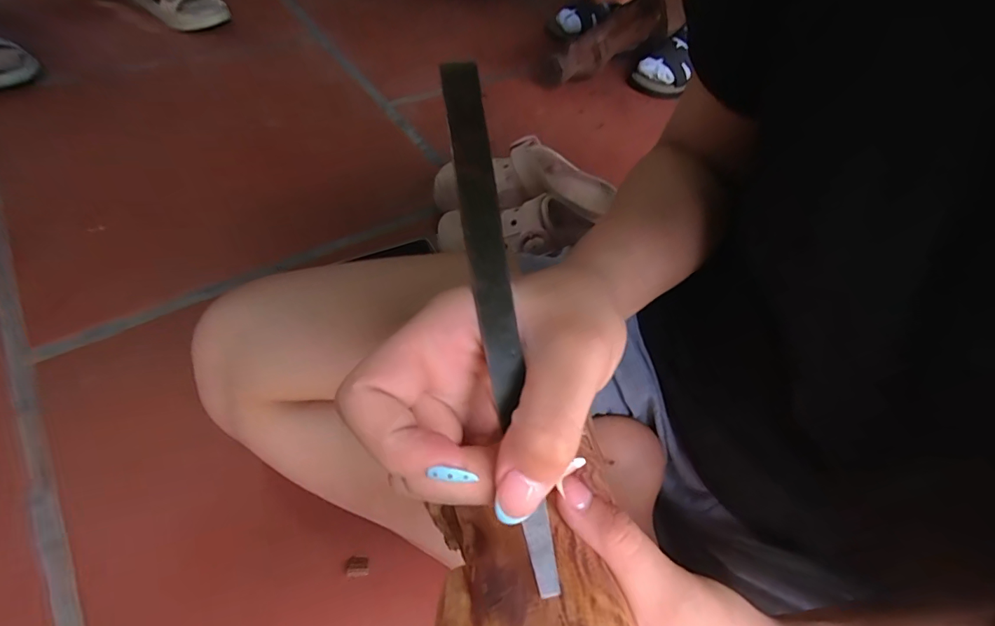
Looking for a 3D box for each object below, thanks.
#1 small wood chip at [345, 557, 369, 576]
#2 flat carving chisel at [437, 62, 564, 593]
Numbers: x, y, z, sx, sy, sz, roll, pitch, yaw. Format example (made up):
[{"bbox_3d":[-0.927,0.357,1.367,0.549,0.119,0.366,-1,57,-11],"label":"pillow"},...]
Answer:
[{"bbox_3d":[-0.110,0.199,0.353,0.017,0.010,0.014,-1,55,-6],"label":"small wood chip"},{"bbox_3d":[-0.001,-0.007,0.159,0.016,0.007,0.189,-8,79,-11],"label":"flat carving chisel"}]

